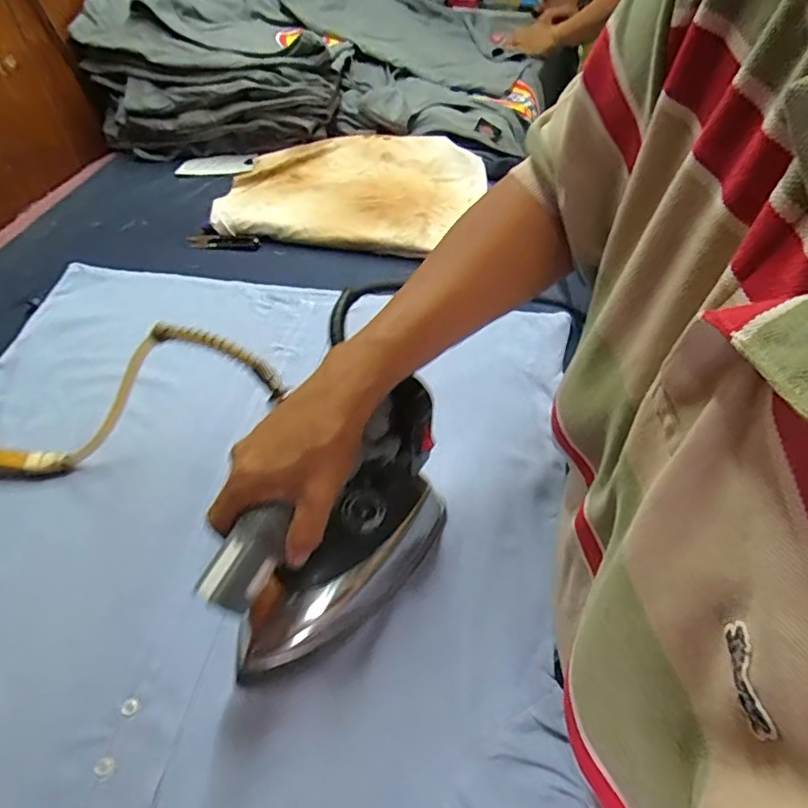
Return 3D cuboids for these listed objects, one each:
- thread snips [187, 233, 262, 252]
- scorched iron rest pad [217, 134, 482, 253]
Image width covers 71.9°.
[{"bbox_3d":[-0.244,-0.219,0.753,0.105,0.011,0.023,9,49,9],"label":"thread snips"},{"bbox_3d":[-0.072,-0.312,0.794,0.347,0.019,0.259,10,54,10],"label":"scorched iron rest pad"}]

